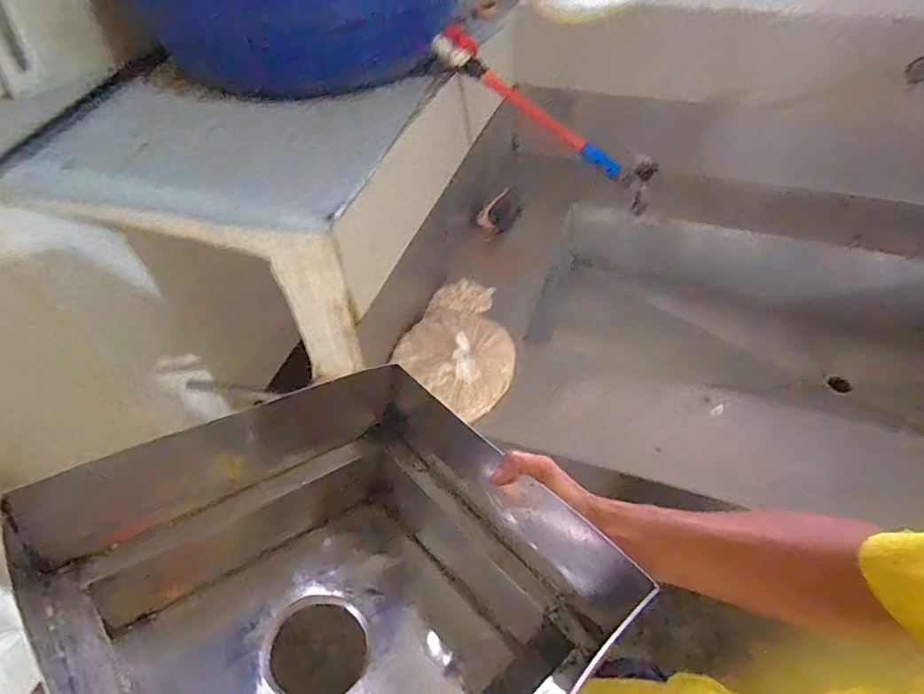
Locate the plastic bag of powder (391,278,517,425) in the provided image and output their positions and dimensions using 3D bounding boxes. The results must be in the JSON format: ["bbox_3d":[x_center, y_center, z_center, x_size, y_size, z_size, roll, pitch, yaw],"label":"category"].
[{"bbox_3d":[0.004,-0.026,0.922,0.201,0.081,0.308,13,52,12],"label":"plastic bag of powder"}]

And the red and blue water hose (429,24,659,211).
[{"bbox_3d":[0.154,-0.409,0.907,0.463,0.074,0.074,37,58,0],"label":"red and blue water hose"}]

